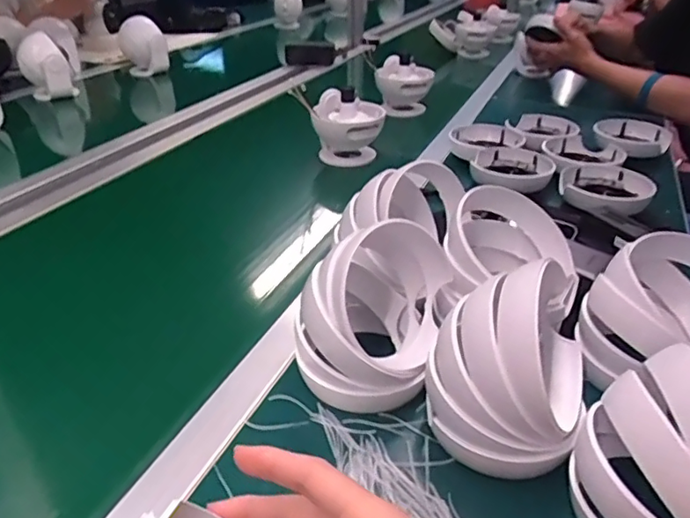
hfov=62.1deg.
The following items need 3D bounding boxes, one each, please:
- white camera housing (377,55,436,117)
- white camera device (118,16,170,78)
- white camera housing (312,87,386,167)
[{"bbox_3d":[0.121,-0.346,1.153,0.110,0.102,0.082,2,32,3],"label":"white camera housing"},{"bbox_3d":[-0.511,-0.534,1.448,0.100,0.129,0.090,-18,36,-26],"label":"white camera device"},{"bbox_3d":[0.006,-0.209,0.917,0.107,0.094,0.107,-1,32,-1],"label":"white camera housing"}]

